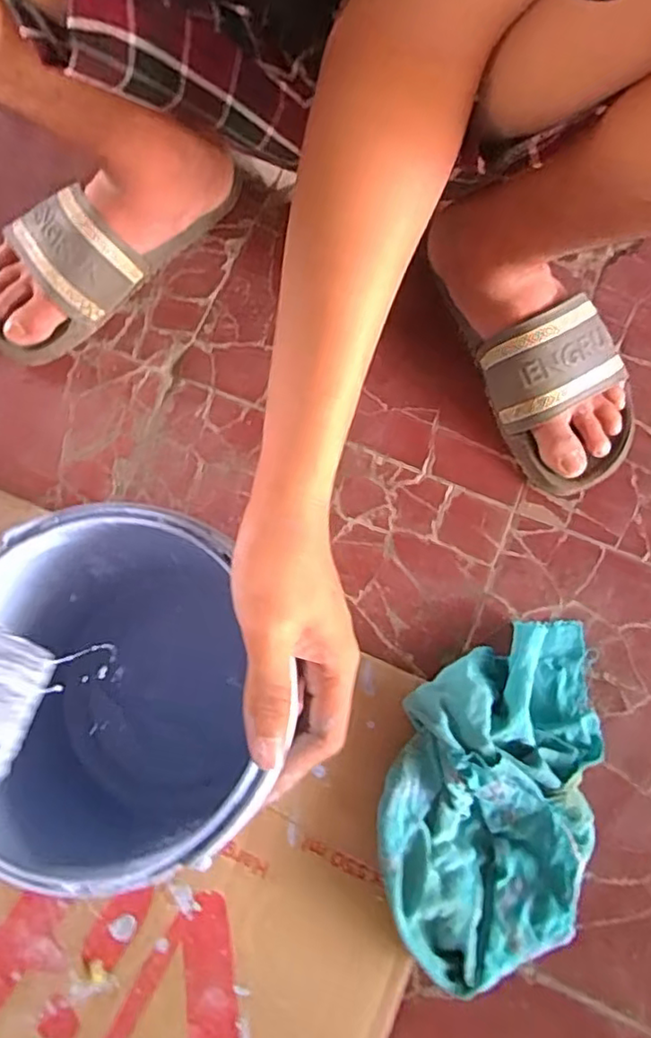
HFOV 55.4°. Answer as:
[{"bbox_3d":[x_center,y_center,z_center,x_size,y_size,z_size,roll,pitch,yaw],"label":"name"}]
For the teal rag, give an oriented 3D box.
[{"bbox_3d":[0.120,0.188,0.439,0.140,0.053,0.243,15,76,5],"label":"teal rag"}]

